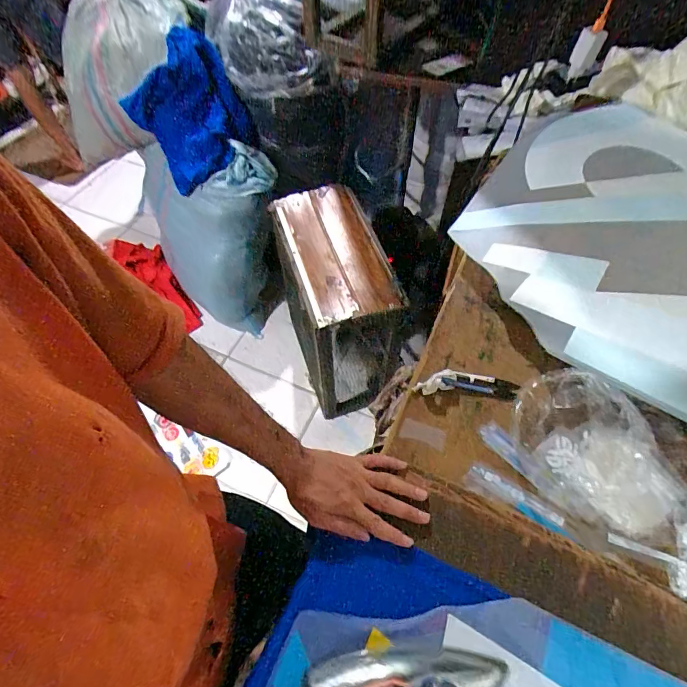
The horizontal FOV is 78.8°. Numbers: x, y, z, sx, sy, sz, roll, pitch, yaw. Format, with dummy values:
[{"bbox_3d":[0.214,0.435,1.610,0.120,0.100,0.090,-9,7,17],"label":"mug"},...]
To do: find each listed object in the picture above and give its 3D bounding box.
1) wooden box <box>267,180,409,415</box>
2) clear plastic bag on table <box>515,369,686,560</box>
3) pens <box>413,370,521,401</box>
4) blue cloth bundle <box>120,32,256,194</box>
[{"bbox_3d":[-0.030,-0.118,1.302,0.254,0.481,0.496,-16,59,-11],"label":"wooden box"},{"bbox_3d":[0.360,0.152,0.556,0.181,0.076,0.277,-27,62,-15],"label":"clear plastic bag on table"},{"bbox_3d":[0.187,0.061,0.638,0.150,0.021,0.039,4,58,2],"label":"pens"},{"bbox_3d":[-0.475,-0.717,1.313,0.322,0.108,0.369,-33,104,-3],"label":"blue cloth bundle"}]

